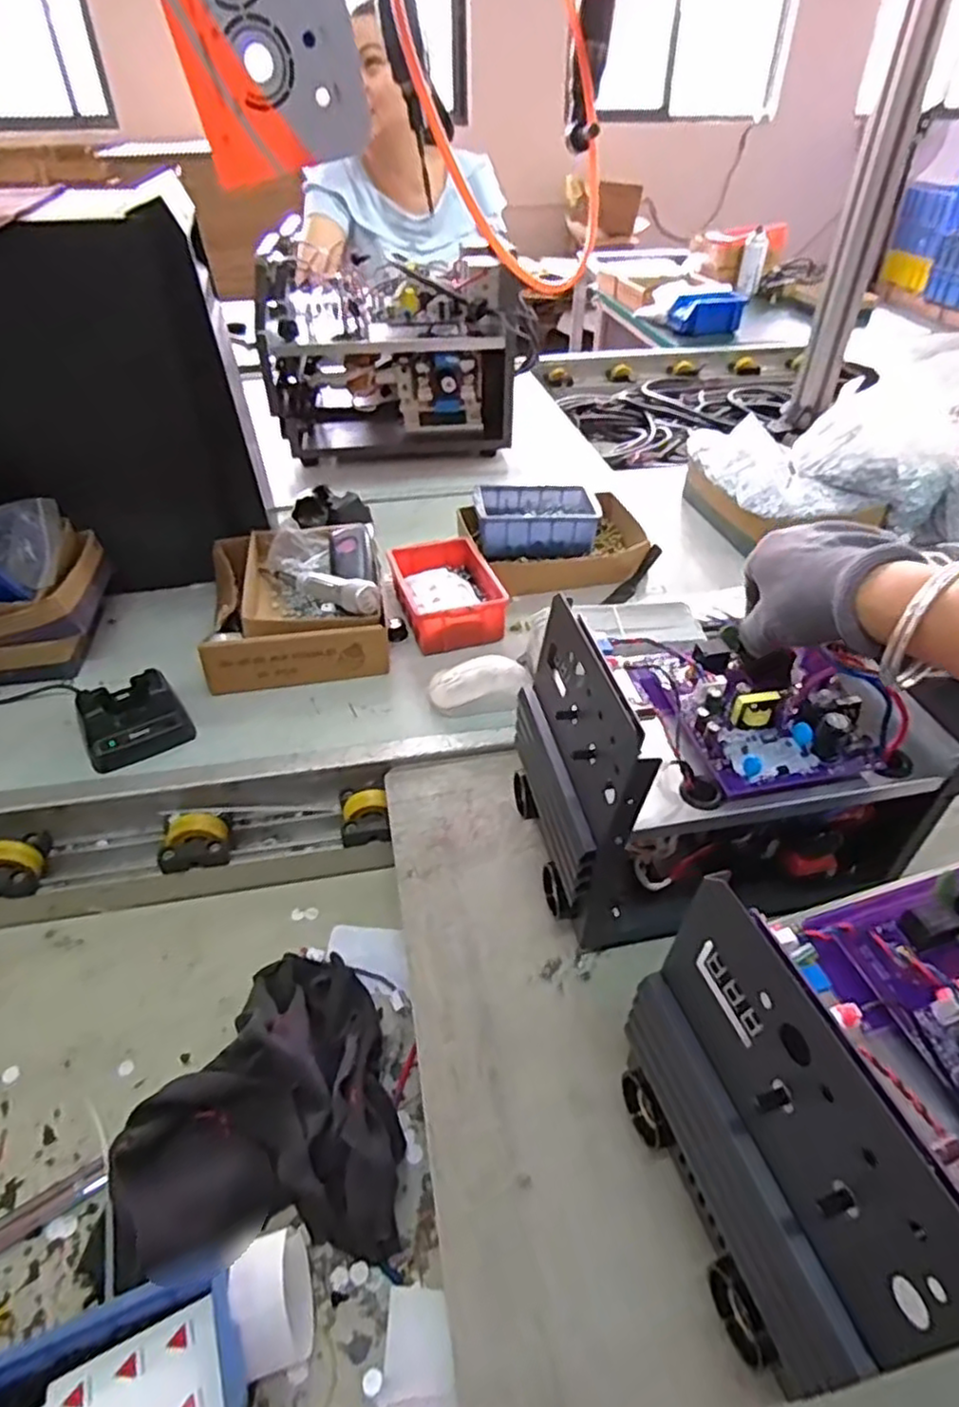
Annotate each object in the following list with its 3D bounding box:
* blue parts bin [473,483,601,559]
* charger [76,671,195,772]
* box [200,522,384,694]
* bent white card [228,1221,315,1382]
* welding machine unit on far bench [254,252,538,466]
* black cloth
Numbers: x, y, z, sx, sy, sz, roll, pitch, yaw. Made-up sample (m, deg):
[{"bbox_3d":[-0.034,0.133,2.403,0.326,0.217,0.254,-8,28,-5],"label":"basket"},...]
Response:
[{"bbox_3d":[0.069,-0.222,0.842,0.146,0.047,0.107,0,41,0],"label":"blue parts bin"},{"bbox_3d":[-0.298,0.013,0.605,0.082,0.048,0.065,-18,45,-20],"label":"charger"},{"bbox_3d":[-0.189,-0.108,0.727,0.179,0.069,0.210,-8,42,-9],"label":"box"},{"bbox_3d":[-0.110,0.324,0.376,0.036,0.043,0.055,-18,44,-19],"label":"bent white card"},{"bbox_3d":[-0.139,-0.529,1.088,0.370,0.259,0.211,-4,42,-5],"label":"welding machine unit on far bench"},{"bbox_3d":[-0.137,0.252,0.455,0.163,0.047,0.177,-4,42,-5],"label":"black cloth"}]

